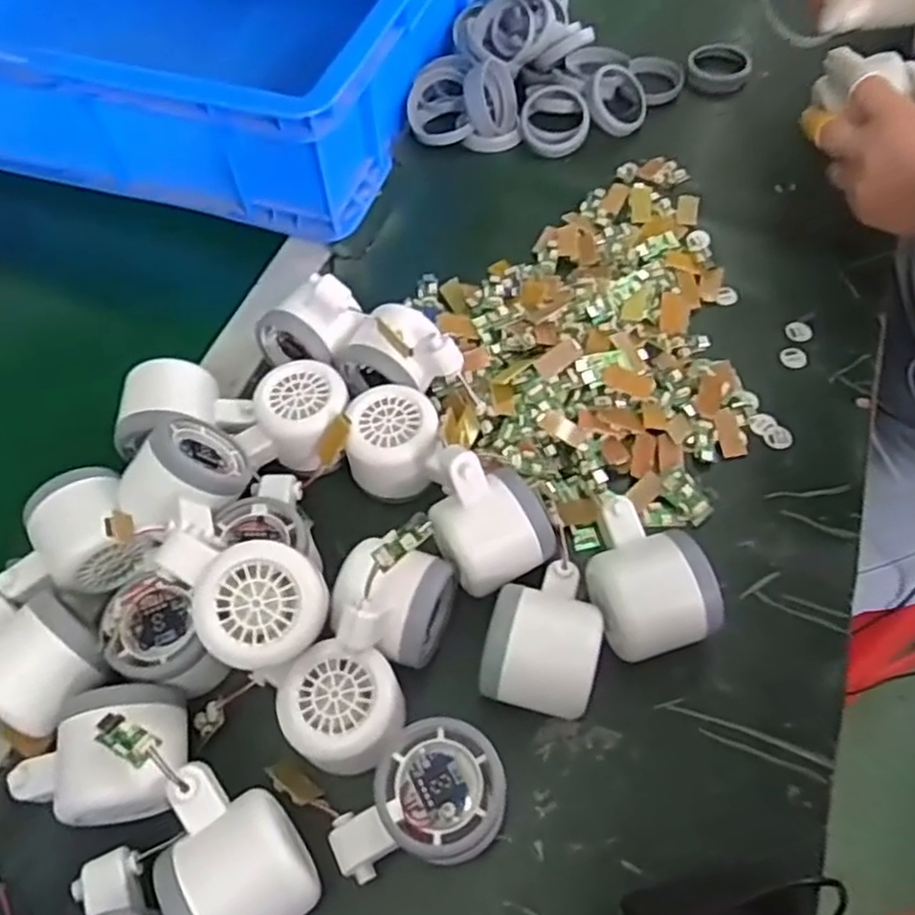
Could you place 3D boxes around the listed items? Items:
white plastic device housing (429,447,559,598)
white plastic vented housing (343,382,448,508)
[{"bbox_3d":[0.015,0.033,0.406,0.058,0.060,0.071,-29,62,-15],"label":"white plastic device housing"},{"bbox_3d":[-0.038,-0.009,0.452,0.056,0.040,0.057,-5,58,-1],"label":"white plastic vented housing"}]

